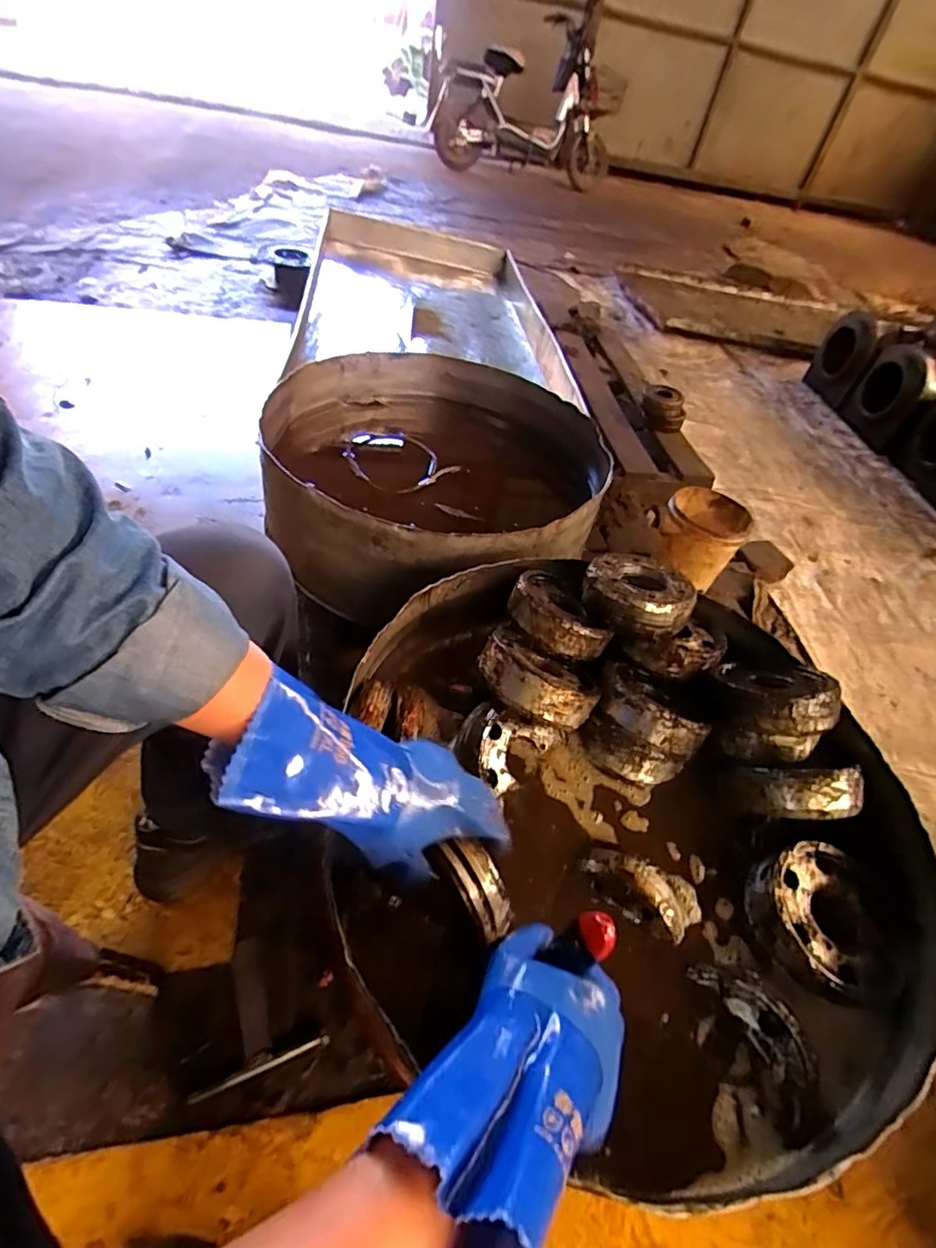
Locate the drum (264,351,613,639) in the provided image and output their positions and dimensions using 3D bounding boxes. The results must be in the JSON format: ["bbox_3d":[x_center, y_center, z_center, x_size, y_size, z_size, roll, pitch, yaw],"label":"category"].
[{"bbox_3d":[-0.056,-0.252,0.945,0.537,0.196,0.552,6,47,-6],"label":"drum"}]

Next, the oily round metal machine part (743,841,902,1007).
[{"bbox_3d":[0.306,0.250,0.489,0.116,0.035,0.111,6,47,-6],"label":"oily round metal machine part"}]

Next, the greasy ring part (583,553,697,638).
[{"bbox_3d":[0.190,-0.036,0.642,0.113,0.050,0.106,6,47,-6],"label":"greasy ring part"}]

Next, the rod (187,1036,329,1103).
[{"bbox_3d":[-0.219,0.469,0.599,0.141,0.009,0.009,-11,51,-20],"label":"rod"}]

